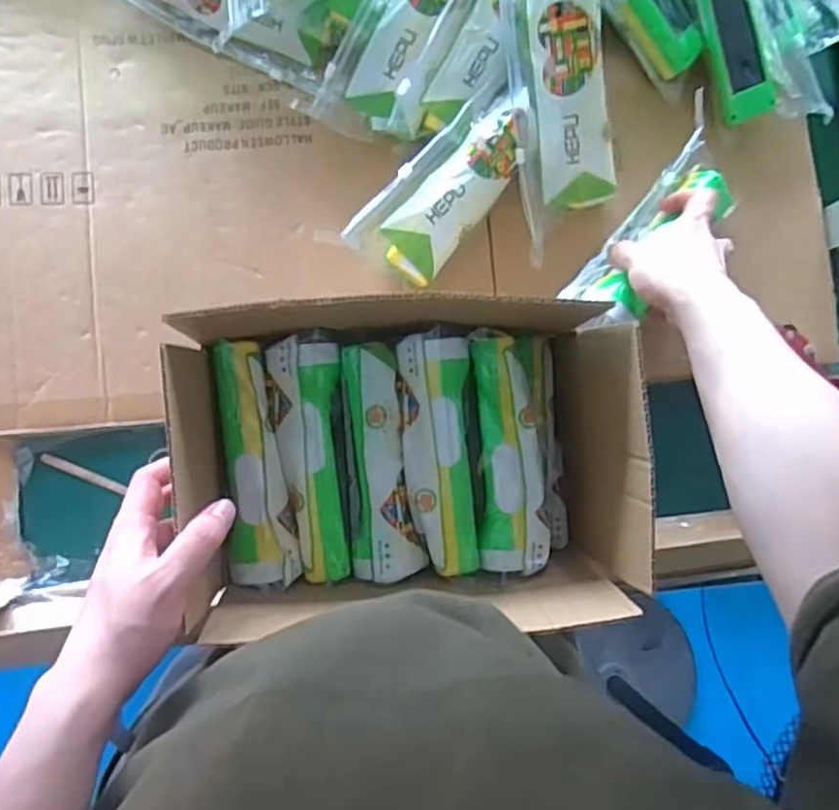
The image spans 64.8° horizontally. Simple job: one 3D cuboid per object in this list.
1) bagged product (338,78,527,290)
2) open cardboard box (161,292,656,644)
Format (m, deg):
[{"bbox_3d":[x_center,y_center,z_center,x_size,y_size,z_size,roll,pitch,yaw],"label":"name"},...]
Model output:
[{"bbox_3d":[0.028,-0.180,0.552,0.079,0.065,0.182,40,84,-1],"label":"bagged product"},{"bbox_3d":[-0.006,0.041,0.440,0.274,0.129,0.185,-1,86,-5],"label":"open cardboard box"}]

